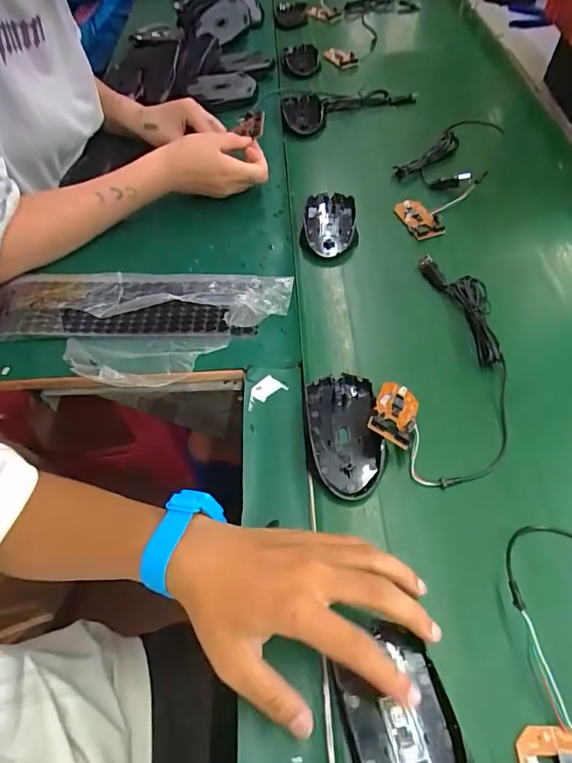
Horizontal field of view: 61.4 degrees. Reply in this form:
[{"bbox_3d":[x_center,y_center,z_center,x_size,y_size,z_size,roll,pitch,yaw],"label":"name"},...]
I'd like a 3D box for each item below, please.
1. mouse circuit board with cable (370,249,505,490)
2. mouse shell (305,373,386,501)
[{"bbox_3d":[0.154,-0.022,0.434,0.108,0.029,0.246,17,56,13],"label":"mouse circuit board with cable"},{"bbox_3d":[0.048,0.041,0.401,0.057,0.019,0.109,0,54,1],"label":"mouse shell"}]

